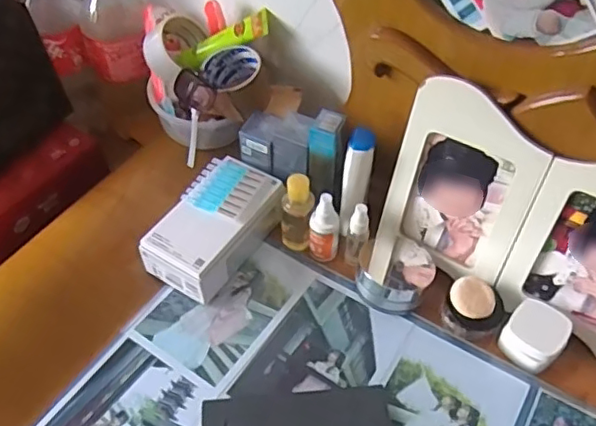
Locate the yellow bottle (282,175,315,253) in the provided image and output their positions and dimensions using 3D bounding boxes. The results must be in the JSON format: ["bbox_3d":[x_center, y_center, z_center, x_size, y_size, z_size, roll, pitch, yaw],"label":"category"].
[{"bbox_3d":[0.000,0.007,0.767,0.040,0.120,0.035,0,49,-1],"label":"yellow bottle"}]

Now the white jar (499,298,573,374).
[{"bbox_3d":[0.269,0.140,0.673,0.064,0.049,0.061,36,58,27],"label":"white jar"}]

